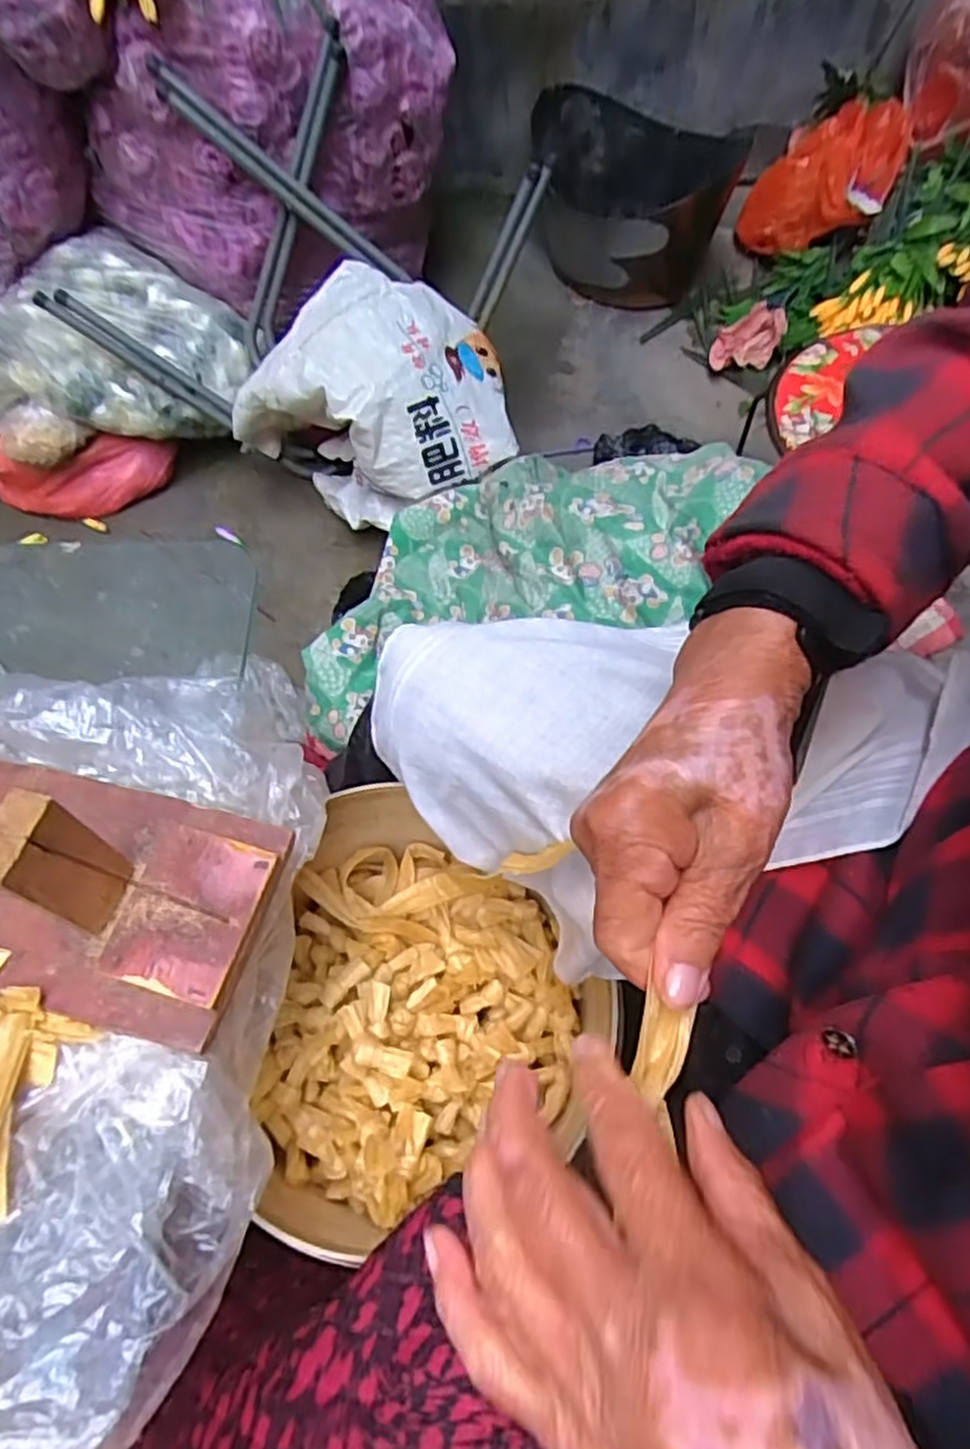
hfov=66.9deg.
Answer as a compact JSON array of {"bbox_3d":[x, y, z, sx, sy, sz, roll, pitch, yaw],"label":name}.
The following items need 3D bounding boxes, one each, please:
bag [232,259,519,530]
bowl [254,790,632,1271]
[{"bbox_3d":[-0.136,-0.442,0.999,0.352,0.224,0.240,28,67,15],"label":"bag"},{"bbox_3d":[-0.030,0.204,0.548,0.251,0.121,0.286,-2,63,0],"label":"bowl"}]

